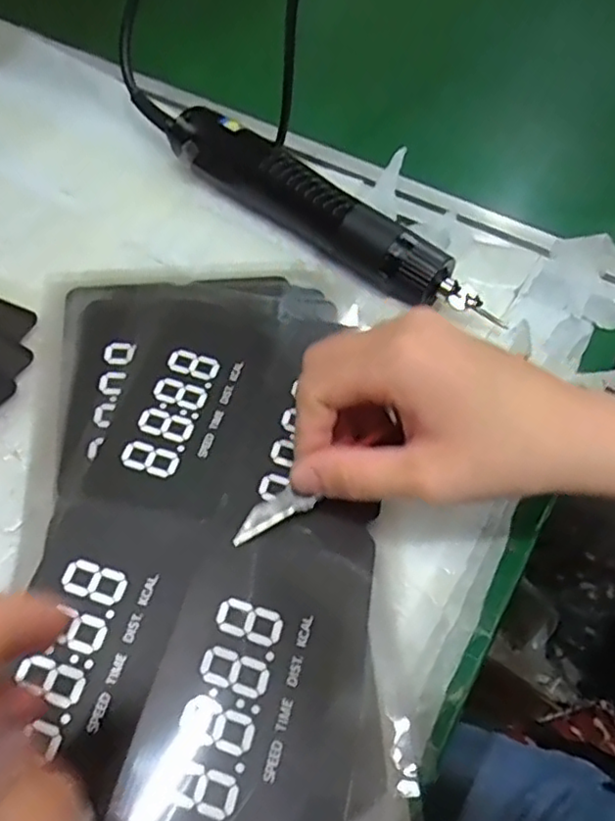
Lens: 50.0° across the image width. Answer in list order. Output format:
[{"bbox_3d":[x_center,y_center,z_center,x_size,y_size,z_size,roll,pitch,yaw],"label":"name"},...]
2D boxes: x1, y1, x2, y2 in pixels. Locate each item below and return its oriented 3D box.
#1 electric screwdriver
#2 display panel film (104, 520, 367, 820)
[{"bbox_3d":[0.008,-0.117,0.388,0.218,0.037,0.033,34,57,19],"label":"electric screwdriver"},{"bbox_3d":[-0.019,0.099,0.239,0.070,0.005,0.118,13,53,4],"label":"display panel film"}]

